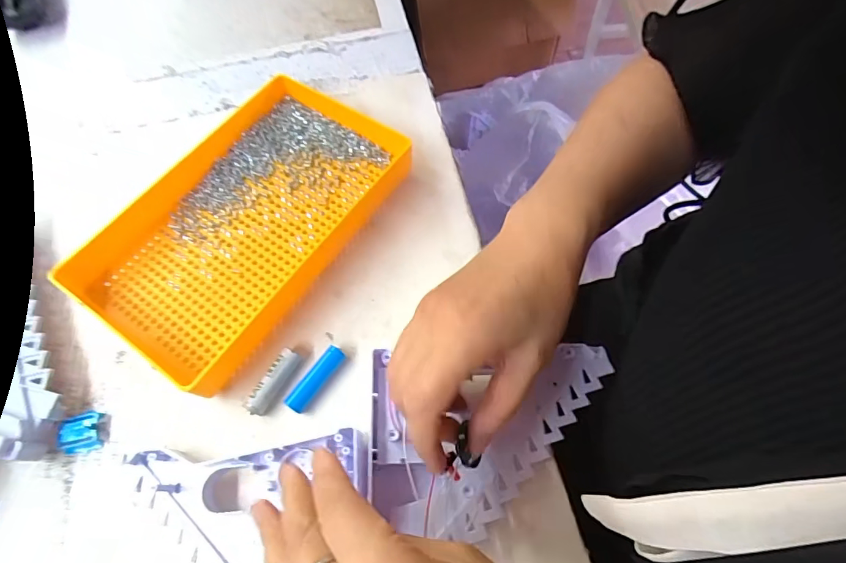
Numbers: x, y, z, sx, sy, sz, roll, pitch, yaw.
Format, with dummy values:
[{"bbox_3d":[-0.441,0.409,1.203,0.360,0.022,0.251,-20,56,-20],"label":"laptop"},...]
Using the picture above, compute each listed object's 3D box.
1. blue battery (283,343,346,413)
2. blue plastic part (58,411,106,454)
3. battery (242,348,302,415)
[{"bbox_3d":[-0.075,0.066,0.321,0.017,0.013,0.050,32,68,15],"label":"blue battery"},{"bbox_3d":[-0.231,0.102,0.313,0.025,0.009,0.025,-14,64,-6],"label":"blue plastic part"},{"bbox_3d":[-0.103,0.069,0.320,0.015,0.013,0.047,28,67,14],"label":"battery"}]

